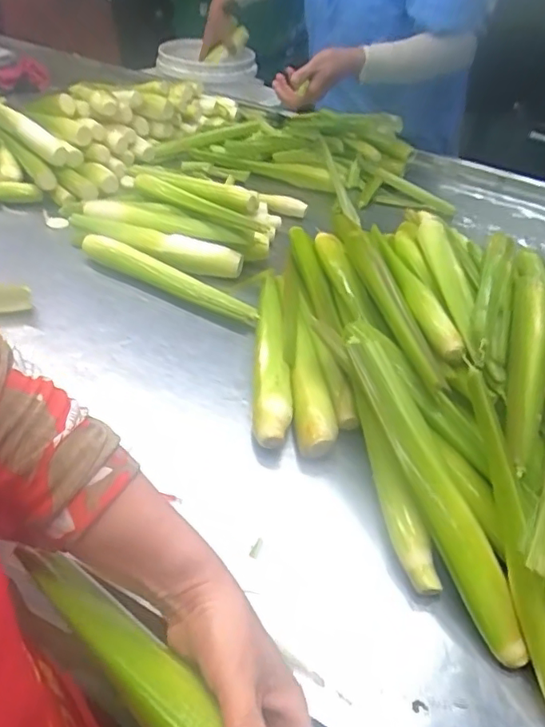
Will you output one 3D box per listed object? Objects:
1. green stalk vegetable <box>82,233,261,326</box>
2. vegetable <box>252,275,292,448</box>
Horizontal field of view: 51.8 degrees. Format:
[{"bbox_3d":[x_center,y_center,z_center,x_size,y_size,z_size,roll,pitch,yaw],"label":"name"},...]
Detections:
[{"bbox_3d":[-0.151,-0.123,0.796,0.300,0.035,0.025,24,44,19],"label":"green stalk vegetable"},{"bbox_3d":[-0.001,-0.027,0.704,0.041,0.034,0.335,3,41,-4],"label":"vegetable"}]

